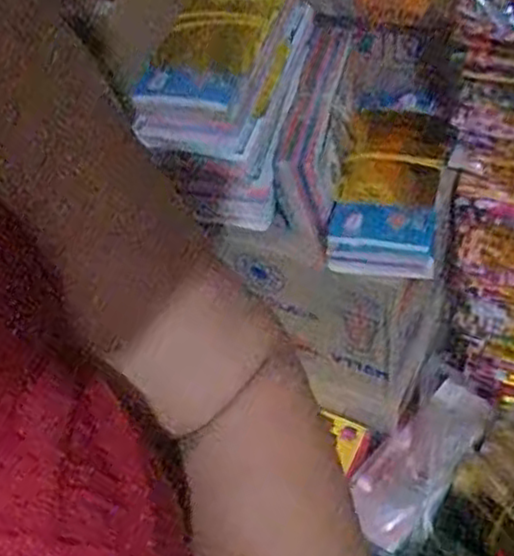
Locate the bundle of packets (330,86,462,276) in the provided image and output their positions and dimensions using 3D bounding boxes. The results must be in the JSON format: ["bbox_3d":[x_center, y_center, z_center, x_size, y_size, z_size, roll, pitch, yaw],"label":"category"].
[{"bbox_3d":[0.093,-0.072,0.500,0.067,0.033,0.160,8,51,11],"label":"bundle of packets"}]

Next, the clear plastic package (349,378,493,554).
[{"bbox_3d":[0.126,0.135,0.570,0.065,0.034,0.150,27,57,25],"label":"clear plastic package"}]

